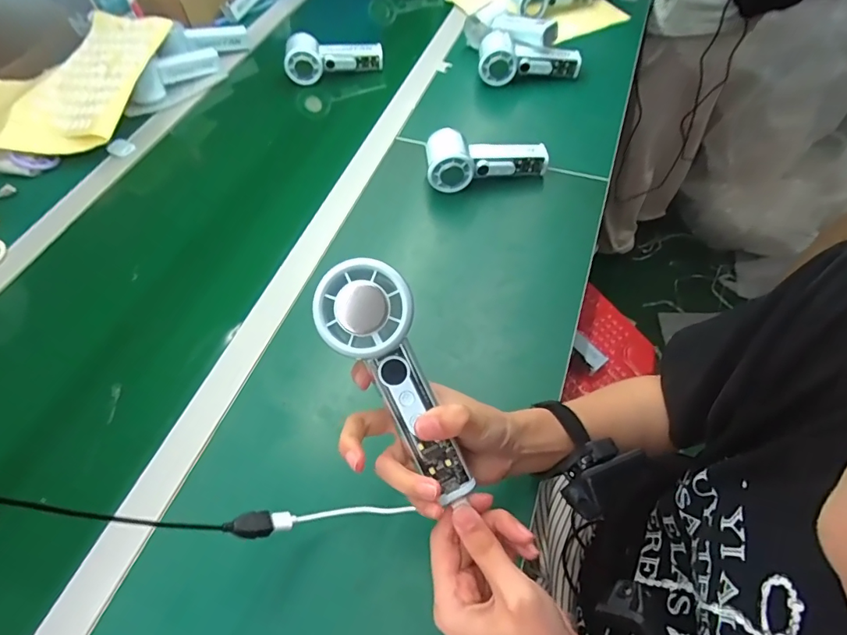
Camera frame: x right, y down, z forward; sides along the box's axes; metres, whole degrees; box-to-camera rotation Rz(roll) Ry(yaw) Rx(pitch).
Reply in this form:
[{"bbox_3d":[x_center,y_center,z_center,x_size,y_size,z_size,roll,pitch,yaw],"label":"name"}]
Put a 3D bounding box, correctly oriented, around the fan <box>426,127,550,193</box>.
[{"bbox_3d":[0.078,-0.201,0.600,0.153,0.057,0.056,-13,56,-4],"label":"fan"}]

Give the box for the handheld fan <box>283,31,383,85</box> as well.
[{"bbox_3d":[-0.145,-0.420,0.768,0.155,0.055,0.047,-16,56,-7],"label":"handheld fan"}]

